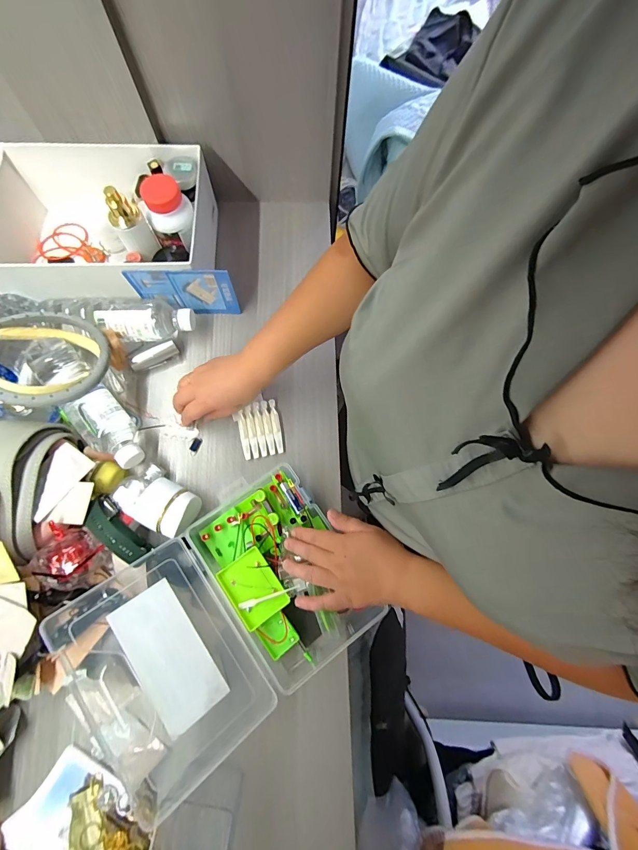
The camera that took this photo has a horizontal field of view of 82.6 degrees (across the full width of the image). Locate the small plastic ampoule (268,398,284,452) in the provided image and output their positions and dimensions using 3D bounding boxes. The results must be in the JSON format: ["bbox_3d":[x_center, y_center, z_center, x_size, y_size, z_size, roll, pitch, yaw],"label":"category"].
[{"bbox_3d":[-0.062,0.000,0.533,0.012,0.004,0.082,-10,77,-4],"label":"small plastic ampoule"}]

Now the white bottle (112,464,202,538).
[{"bbox_3d":[-0.211,0.099,0.477,0.105,0.060,0.065,33,78,6],"label":"white bottle"}]

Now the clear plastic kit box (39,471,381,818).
[{"bbox_3d":[-0.129,0.243,0.441,0.366,0.071,0.227,-35,80,-9],"label":"clear plastic kit box"}]

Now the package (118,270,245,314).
[{"bbox_3d":[-0.192,-0.191,0.531,0.136,0.103,0.008,-4,76,-3],"label":"package"}]

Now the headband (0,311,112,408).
[{"bbox_3d":[-0.359,-0.084,0.473,0.155,0.043,0.158,7,54,-9],"label":"headband"}]

